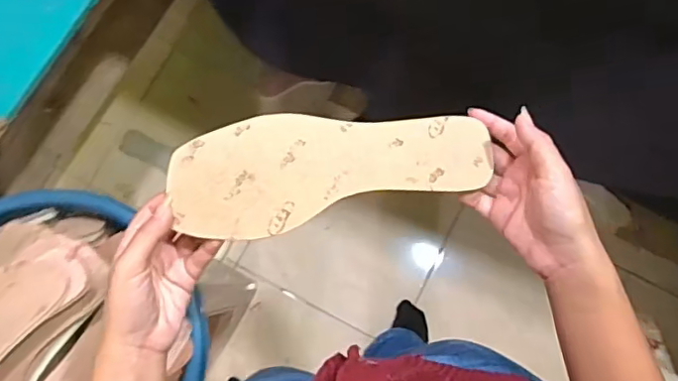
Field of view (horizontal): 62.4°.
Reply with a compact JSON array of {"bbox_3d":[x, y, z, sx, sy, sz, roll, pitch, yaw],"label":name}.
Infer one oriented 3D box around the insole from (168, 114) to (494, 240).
[{"bbox_3d":[-0.005,-0.021,0.416,0.233,0.007,0.081,-13,88,-9],"label":"insole"}]

